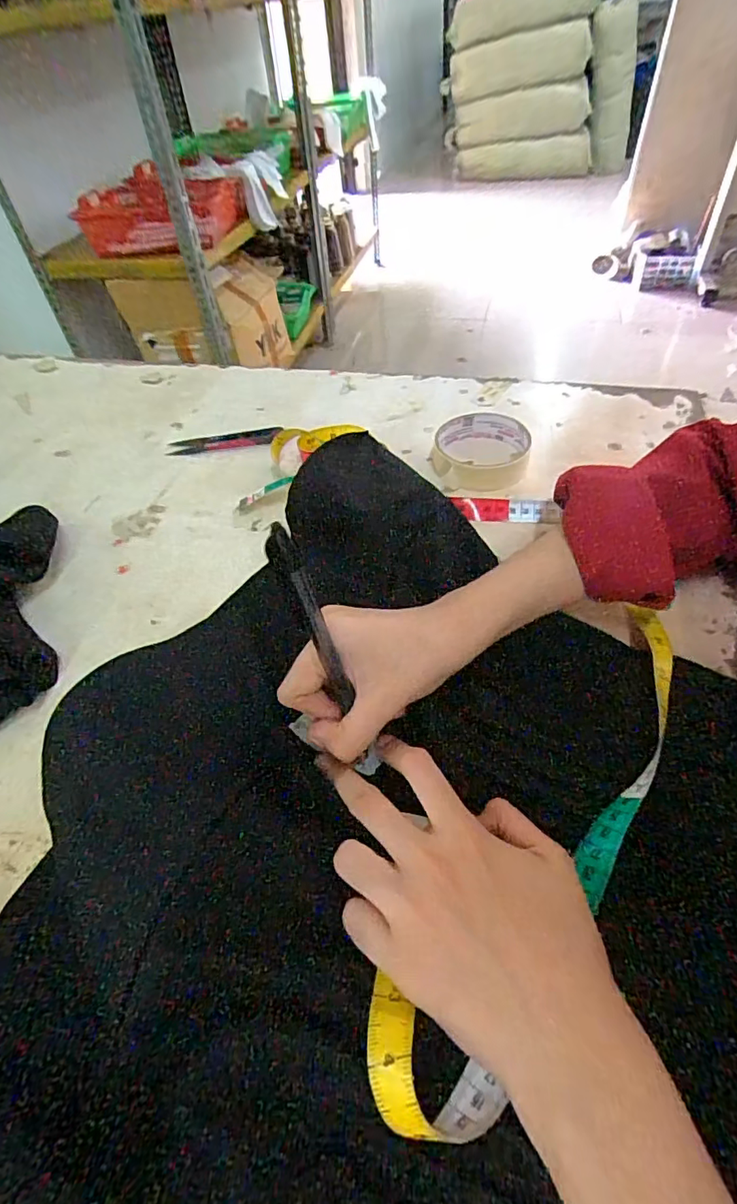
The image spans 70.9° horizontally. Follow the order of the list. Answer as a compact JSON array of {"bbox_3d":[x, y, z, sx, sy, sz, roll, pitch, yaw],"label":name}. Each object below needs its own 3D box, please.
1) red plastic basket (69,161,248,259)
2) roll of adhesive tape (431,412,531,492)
[{"bbox_3d":[-0.566,-1.054,1.397,0.429,0.147,0.281,-6,49,1],"label":"red plastic basket"},{"bbox_3d":[0.099,-0.135,0.458,0.078,0.023,0.081,-3,50,4],"label":"roll of adhesive tape"}]

